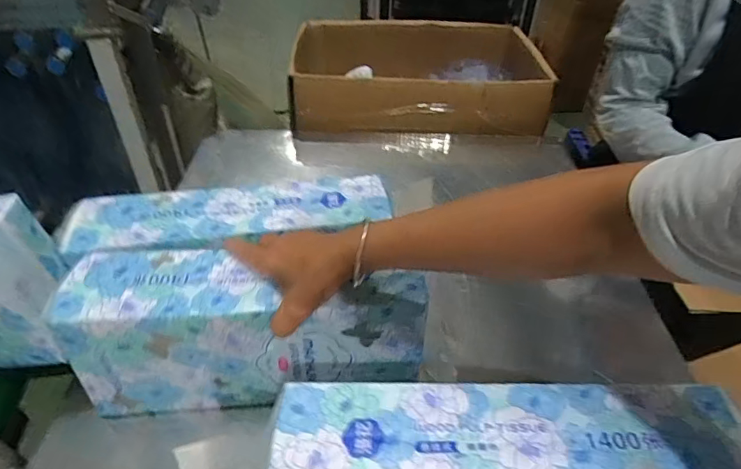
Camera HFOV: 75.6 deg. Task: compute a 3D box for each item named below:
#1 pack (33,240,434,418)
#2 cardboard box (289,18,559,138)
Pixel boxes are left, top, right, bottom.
[{"bbox_3d":[-0.124,0.097,0.489,0.340,0.151,0.093,3,41,-4],"label":"pack"},{"bbox_3d":[0.111,-0.376,1.169,0.592,0.148,0.445,0,41,-2],"label":"cardboard box"}]

